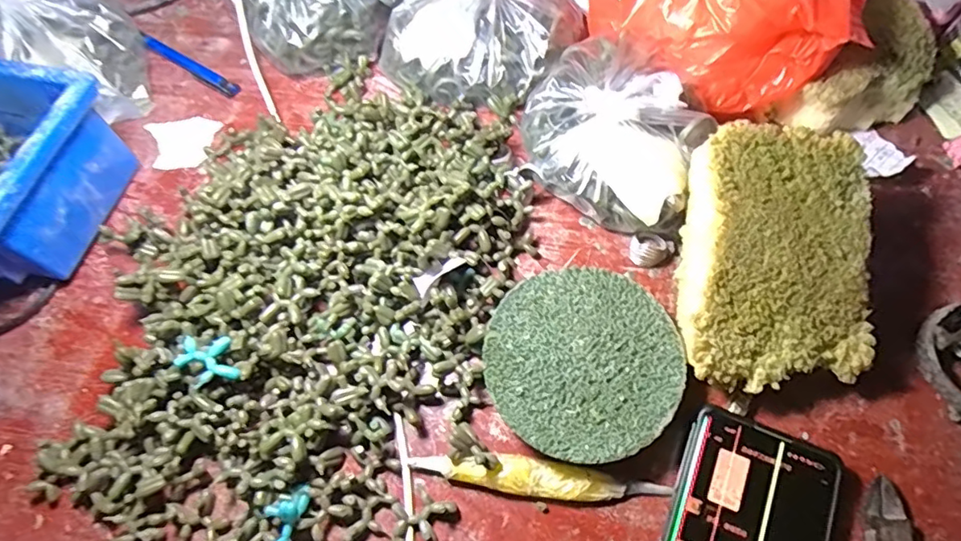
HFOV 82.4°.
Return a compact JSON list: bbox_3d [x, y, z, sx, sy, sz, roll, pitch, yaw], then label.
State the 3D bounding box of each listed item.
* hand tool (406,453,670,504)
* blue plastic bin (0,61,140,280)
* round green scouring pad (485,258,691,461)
[{"bbox_3d":[0.031,0.113,0.299,0.136,0.012,0.019,9,71,3],"label":"hand tool"},{"bbox_3d":[-0.337,-0.069,0.356,0.176,0.082,0.123,10,67,8],"label":"blue plastic bin"},{"bbox_3d":[0.057,0.050,0.309,0.105,0.017,0.105,0,71,0],"label":"round green scouring pad"}]

